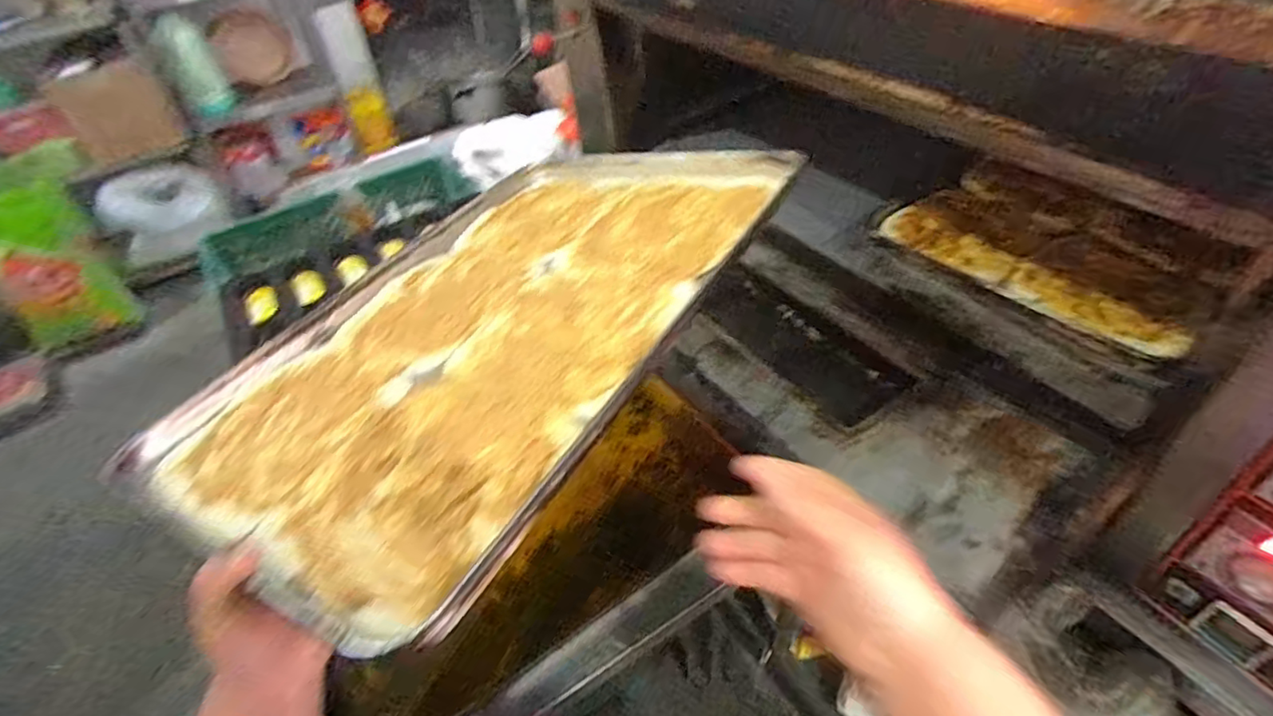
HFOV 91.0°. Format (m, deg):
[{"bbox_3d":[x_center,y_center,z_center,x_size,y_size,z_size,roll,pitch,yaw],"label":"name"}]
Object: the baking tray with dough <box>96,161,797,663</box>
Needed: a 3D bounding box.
[{"bbox_3d":[-0.116,-0.059,0.592,0.385,0.025,0.604,10,44,32],"label":"baking tray with dough"}]

